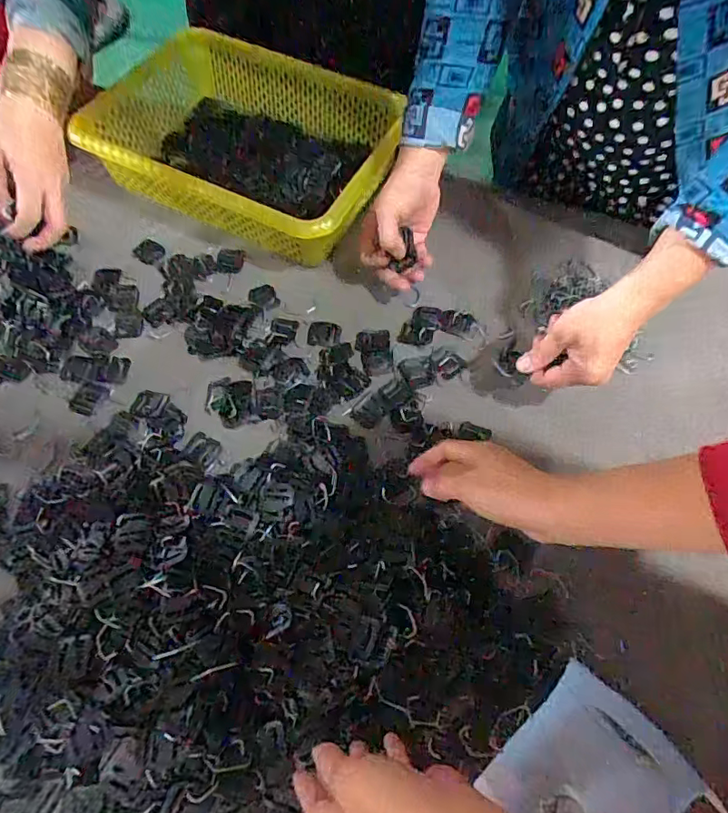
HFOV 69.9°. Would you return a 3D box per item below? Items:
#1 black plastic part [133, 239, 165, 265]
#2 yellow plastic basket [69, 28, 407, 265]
[{"bbox_3d":[-0.263,-0.189,0.637,0.035,0.007,0.031,24,66,11],"label":"black plastic part"},{"bbox_3d":[-0.149,-0.334,0.661,0.353,0.093,0.254,24,66,11],"label":"yellow plastic basket"}]

